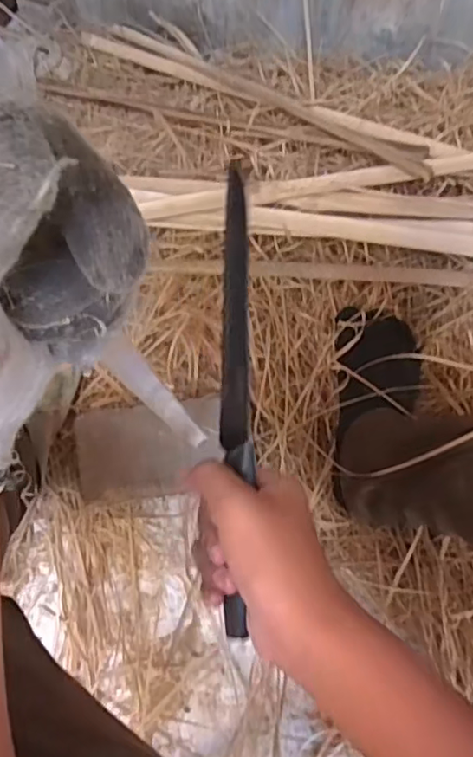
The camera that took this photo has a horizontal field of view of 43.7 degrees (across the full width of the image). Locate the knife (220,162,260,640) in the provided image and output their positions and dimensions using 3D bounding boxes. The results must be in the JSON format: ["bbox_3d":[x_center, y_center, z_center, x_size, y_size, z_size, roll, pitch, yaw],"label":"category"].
[{"bbox_3d":[0.000,0.009,0.374,0.019,0.027,0.293,0,83,-2],"label":"knife"}]

